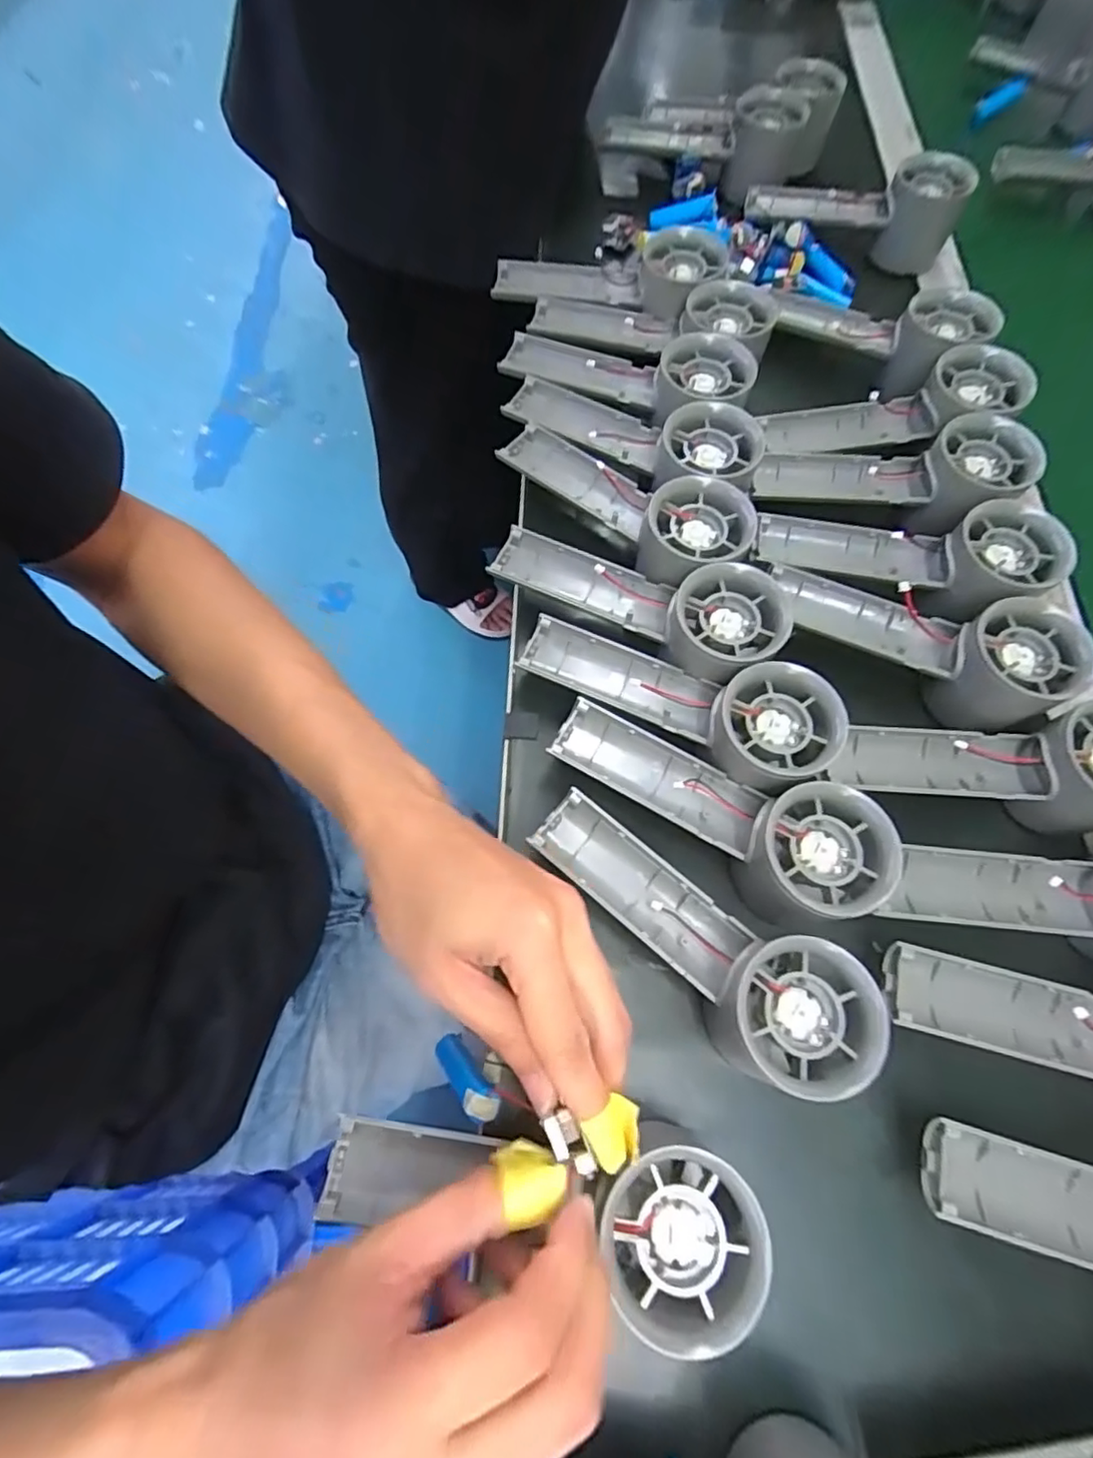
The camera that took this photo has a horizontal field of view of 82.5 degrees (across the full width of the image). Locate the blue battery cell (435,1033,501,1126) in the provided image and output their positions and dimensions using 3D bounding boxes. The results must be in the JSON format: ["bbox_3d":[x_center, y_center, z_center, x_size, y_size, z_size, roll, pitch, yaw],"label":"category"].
[{"bbox_3d":[-0.035,0.151,0.273,0.013,0.052,0.013,0,89,-25],"label":"blue battery cell"}]

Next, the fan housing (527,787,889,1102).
[{"bbox_3d":[0.064,0.093,0.283,0.162,0.052,0.059,35,70,25],"label":"fan housing"}]

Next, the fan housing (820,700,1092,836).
[{"bbox_3d":[0.221,0.018,0.313,0.150,0.047,0.053,1,67,13],"label":"fan housing"}]

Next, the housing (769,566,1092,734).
[{"bbox_3d":[0.192,-0.049,0.329,0.150,0.042,0.058,23,69,7],"label":"housing"}]

